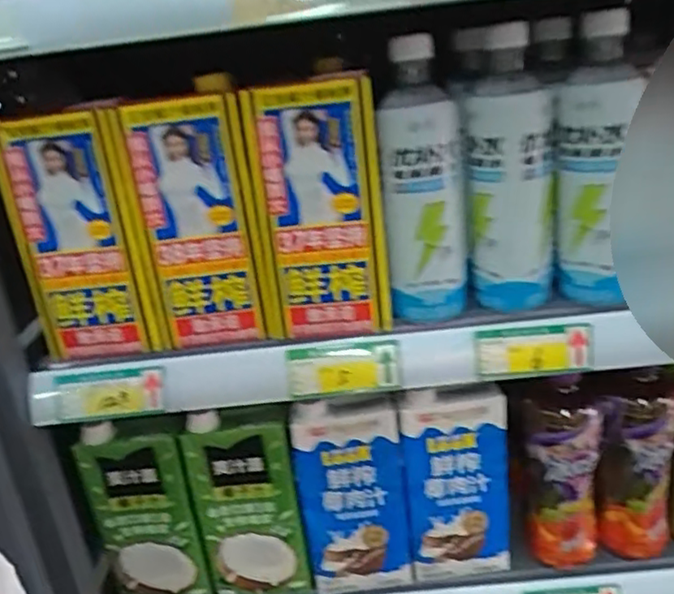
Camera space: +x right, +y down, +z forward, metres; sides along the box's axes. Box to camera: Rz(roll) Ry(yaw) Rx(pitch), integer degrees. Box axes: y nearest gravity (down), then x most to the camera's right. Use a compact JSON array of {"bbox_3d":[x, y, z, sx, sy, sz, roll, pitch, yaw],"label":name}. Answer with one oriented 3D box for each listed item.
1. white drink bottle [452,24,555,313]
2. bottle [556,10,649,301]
[{"bbox_3d":[0.133,-0.092,0.493,0.069,0.214,0.066,-1,23,15],"label":"white drink bottle"},{"bbox_3d":[0.186,-0.091,0.473,0.057,0.216,0.059,11,29,38],"label":"bottle"}]

